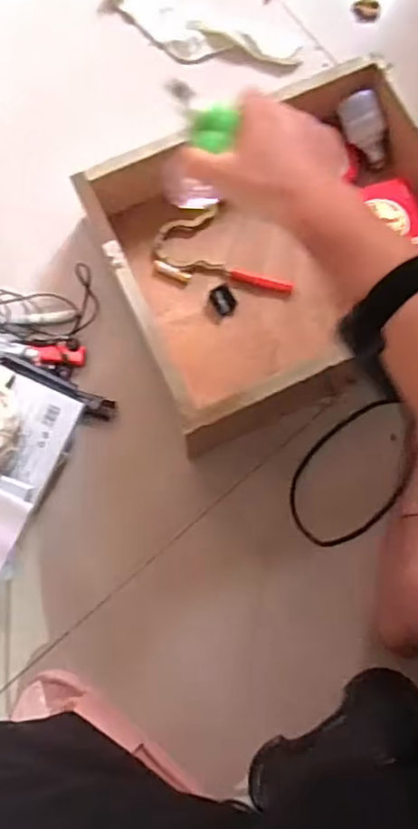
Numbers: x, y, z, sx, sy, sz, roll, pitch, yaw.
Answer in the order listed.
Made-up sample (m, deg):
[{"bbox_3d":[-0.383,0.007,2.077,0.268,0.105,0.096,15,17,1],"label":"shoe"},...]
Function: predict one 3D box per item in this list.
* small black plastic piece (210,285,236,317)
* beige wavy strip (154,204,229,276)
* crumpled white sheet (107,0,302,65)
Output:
[{"bbox_3d":[0.017,-0.128,0.701,0.026,0.009,0.033,-29,86,-6],"label":"small black plastic piece"},{"bbox_3d":[-0.023,-0.193,0.713,0.078,0.013,0.080,-10,84,-4],"label":"beige wavy strip"},{"bbox_3d":[-0.012,-0.456,0.747,0.234,0.019,0.060,25,83,0],"label":"crumpled white sheet"}]

